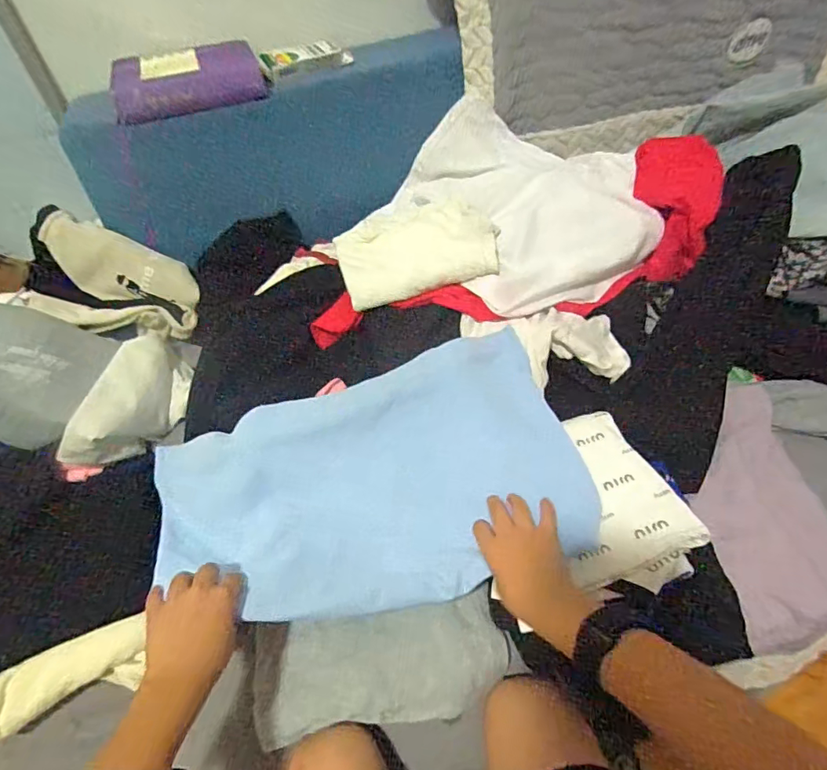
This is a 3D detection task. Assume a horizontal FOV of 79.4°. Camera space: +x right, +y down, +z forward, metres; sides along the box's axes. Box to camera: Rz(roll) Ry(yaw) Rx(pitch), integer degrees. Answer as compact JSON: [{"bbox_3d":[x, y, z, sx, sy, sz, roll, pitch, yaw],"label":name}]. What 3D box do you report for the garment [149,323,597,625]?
[{"bbox_3d":[-0.053,0.102,0.531,0.446,0.065,0.249,-15,50,-8],"label":"garment"}]

